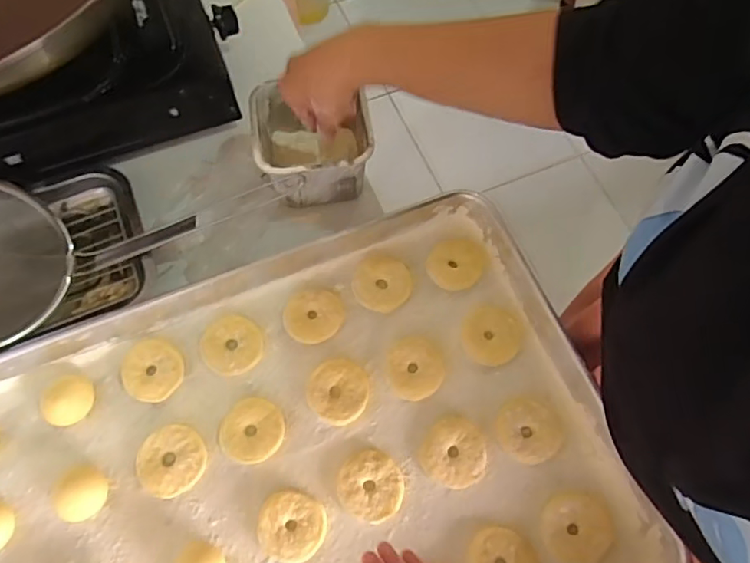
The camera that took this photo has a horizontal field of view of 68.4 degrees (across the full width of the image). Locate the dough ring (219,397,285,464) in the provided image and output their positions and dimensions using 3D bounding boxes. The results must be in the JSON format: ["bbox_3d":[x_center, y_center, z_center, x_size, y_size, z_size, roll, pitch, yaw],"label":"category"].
[{"bbox_3d":[-0.114,0.139,0.515,0.056,0.011,0.056,0,66,0],"label":"dough ring"}]

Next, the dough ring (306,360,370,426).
[{"bbox_3d":[-0.036,0.106,0.535,0.058,0.006,0.061,0,66,0],"label":"dough ring"}]

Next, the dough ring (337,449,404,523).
[{"bbox_3d":[-0.004,0.186,0.504,0.058,0.011,0.061,0,66,0],"label":"dough ring"}]

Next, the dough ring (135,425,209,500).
[{"bbox_3d":[-0.189,0.165,0.508,0.059,0.010,0.062,0,66,0],"label":"dough ring"}]

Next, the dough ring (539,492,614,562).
[{"bbox_3d":[0.178,0.218,0.487,0.063,0.013,0.057,0,66,0],"label":"dough ring"}]

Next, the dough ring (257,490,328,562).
[{"bbox_3d":[-0.073,0.216,0.486,0.058,0.013,0.055,0,66,0],"label":"dough ring"}]

